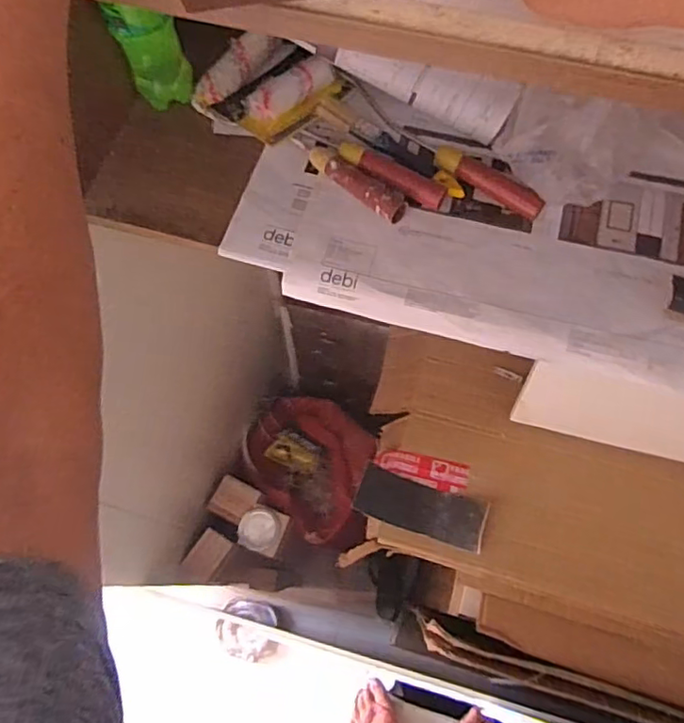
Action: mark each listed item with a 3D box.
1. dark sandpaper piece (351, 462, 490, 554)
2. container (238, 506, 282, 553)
[{"bbox_3d":[0.146,0.268,1.051,0.236,0.049,0.093,16,70,8],"label":"dark sandpaper piece"},{"bbox_3d":[-0.202,0.411,1.415,0.098,0.034,0.105,-1,69,2],"label":"container"}]

